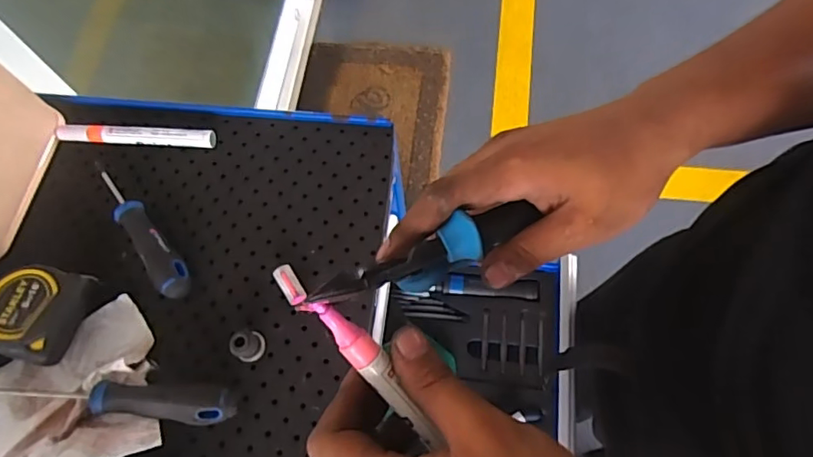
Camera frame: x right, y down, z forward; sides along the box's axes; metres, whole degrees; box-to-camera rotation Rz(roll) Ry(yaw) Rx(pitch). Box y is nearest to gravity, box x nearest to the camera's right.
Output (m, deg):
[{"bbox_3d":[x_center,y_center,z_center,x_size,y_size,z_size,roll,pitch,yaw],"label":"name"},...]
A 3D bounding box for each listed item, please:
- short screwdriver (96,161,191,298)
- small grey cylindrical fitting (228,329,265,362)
[{"bbox_3d":[-0.224,-0.004,0.449,0.024,0.021,0.152,-37,71,-11],"label":"short screwdriver"},{"bbox_3d":[-0.120,0.087,0.408,0.021,0.024,0.023,-1,68,3],"label":"small grey cylindrical fitting"}]

